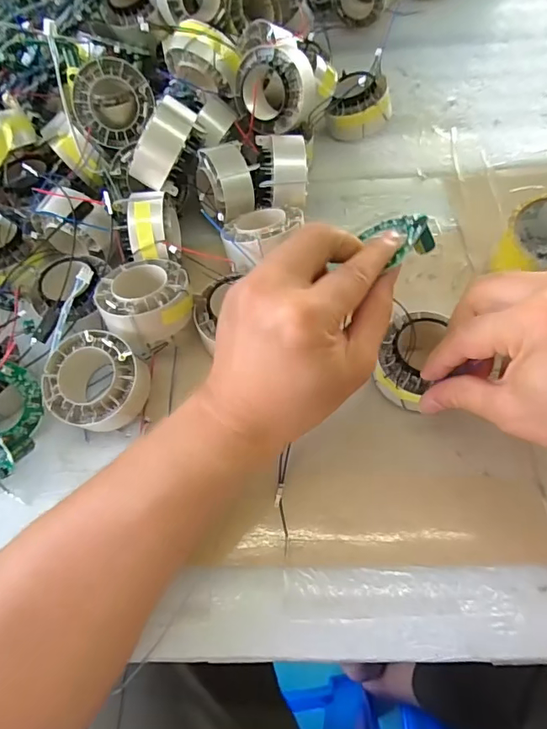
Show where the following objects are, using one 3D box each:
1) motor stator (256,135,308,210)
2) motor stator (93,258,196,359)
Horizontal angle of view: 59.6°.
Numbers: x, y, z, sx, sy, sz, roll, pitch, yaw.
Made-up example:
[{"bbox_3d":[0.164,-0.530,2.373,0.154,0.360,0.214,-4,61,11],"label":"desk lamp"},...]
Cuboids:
[{"bbox_3d":[0.008,-0.156,0.412,0.042,0.069,0.059,0,61,4],"label":"motor stator"},{"bbox_3d":[-0.093,-0.047,0.356,0.065,0.043,0.067,-24,62,-9],"label":"motor stator"}]

